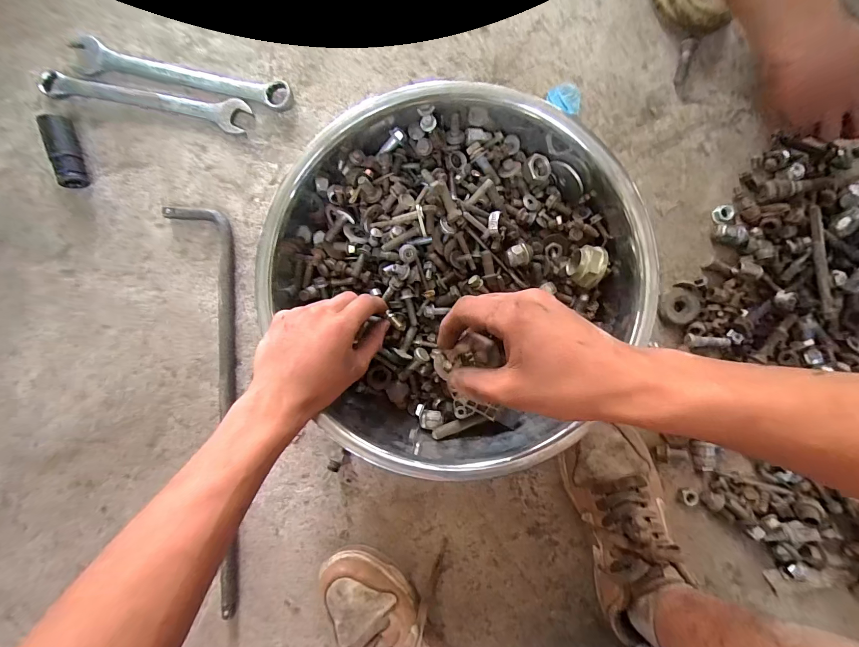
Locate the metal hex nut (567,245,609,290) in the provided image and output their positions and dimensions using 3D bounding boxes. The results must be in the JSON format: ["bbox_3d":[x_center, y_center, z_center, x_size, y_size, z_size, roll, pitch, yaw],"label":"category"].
[{"bbox_3d":[0.153,-0.055,0.364,0.026,0.039,0.038,14,91,0],"label":"metal hex nut"}]

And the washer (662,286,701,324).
[{"bbox_3d":[0.299,-0.022,0.440,0.038,0.009,0.043,-17,89,13],"label":"washer"}]

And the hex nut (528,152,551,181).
[{"bbox_3d":[0.110,-0.155,0.367,0.025,0.006,0.026,-43,101,-15],"label":"hex nut"}]

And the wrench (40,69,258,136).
[{"bbox_3d":[-0.339,-0.270,0.444,0.233,0.018,0.038,9,91,0],"label":"wrench"}]

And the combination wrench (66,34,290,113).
[{"bbox_3d":[-0.295,-0.296,0.446,0.256,0.013,0.041,12,91,0],"label":"combination wrench"}]

